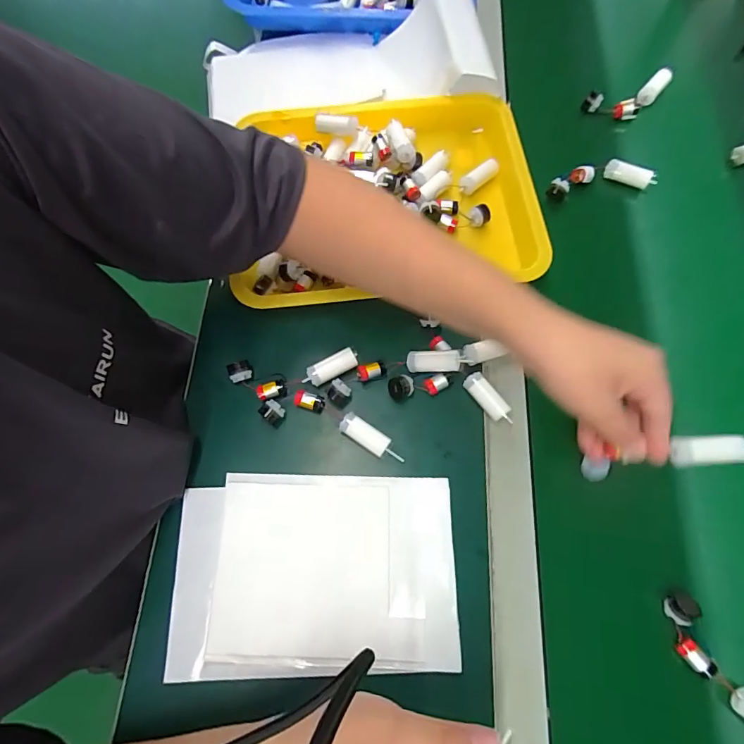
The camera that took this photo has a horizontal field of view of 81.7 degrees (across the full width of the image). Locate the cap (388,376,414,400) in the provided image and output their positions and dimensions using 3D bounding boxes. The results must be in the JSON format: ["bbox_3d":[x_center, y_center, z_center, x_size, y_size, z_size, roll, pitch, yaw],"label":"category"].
[{"bbox_3d":[0.028,0.015,0.413,0.024,0.011,0.021,-22,80,-4],"label":"cap"}]

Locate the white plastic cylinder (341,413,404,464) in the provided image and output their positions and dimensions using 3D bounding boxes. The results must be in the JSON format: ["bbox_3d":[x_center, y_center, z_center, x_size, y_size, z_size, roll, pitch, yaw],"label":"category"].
[{"bbox_3d":[0.000,0.062,0.395,0.064,0.014,0.021,34,81,7],"label":"white plastic cylinder"}]

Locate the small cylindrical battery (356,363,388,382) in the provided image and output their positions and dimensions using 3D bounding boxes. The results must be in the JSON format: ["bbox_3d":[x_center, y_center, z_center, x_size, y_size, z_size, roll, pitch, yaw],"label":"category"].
[{"bbox_3d":[0.000,-0.001,0.420,0.029,0.013,0.015,-14,79,-2],"label":"small cylindrical battery"}]

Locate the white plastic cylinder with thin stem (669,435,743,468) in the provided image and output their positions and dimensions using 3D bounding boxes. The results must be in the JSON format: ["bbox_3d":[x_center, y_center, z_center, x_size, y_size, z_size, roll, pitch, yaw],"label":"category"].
[{"bbox_3d":[0.266,0.061,0.329,0.066,0.016,0.023,0,79,0],"label":"white plastic cylinder with thin stem"}]

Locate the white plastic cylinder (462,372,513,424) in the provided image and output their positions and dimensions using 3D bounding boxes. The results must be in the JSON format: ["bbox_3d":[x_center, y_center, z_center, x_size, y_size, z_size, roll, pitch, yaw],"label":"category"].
[{"bbox_3d":[0.110,0.026,0.410,0.019,0.016,0.054,-39,81,-7],"label":"white plastic cylinder"}]

